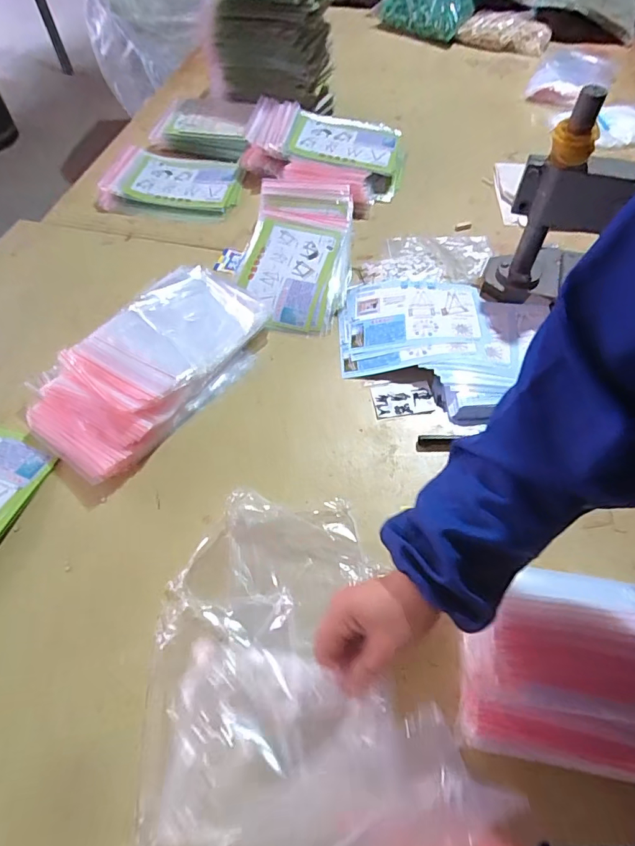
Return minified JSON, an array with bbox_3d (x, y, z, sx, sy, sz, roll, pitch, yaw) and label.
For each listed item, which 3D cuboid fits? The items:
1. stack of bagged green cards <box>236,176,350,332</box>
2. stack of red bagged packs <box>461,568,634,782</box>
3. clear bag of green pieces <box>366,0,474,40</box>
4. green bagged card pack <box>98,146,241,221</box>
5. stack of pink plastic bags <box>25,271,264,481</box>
[{"bbox_3d":[-0.039,-0.294,0.789,0.184,0.060,0.311,5,58,4],"label":"stack of bagged green cards"},{"bbox_3d":[0.257,0.236,0.457,0.219,0.050,0.179,8,58,5],"label":"stack of red bagged packs"},{"bbox_3d":[0.285,-1.168,1.297,0.281,0.086,0.131,24,61,14],"label":"clear bag of green pieces"},{"bbox_3d":[-0.289,-0.490,0.942,0.269,0.036,0.194,9,58,6],"label":"green bagged card pack"},{"bbox_3d":[-0.239,-0.096,0.677,0.210,0.061,0.363,31,63,18],"label":"stack of pink plastic bags"}]

